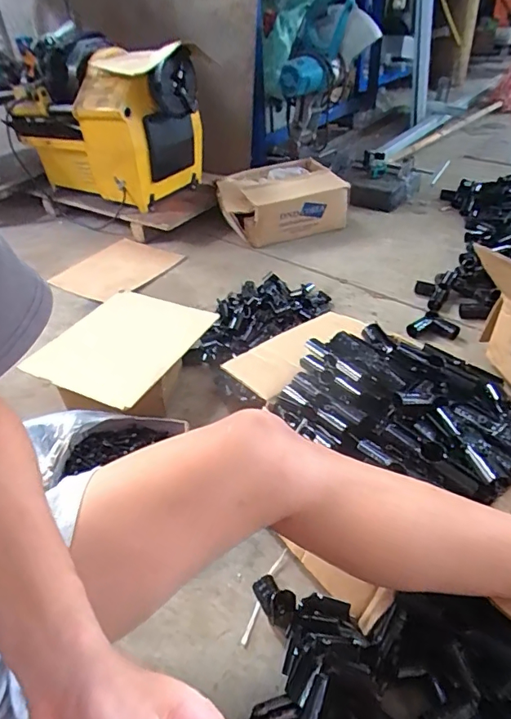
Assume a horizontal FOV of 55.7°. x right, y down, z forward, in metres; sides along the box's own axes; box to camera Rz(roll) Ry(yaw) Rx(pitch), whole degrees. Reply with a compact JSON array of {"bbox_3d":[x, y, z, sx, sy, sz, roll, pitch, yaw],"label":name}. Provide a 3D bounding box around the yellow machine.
[{"bbox_3d":[-0.453,-0.764,1.551,0.563,0.411,0.333,24,47,30],"label":"yellow machine"}]

